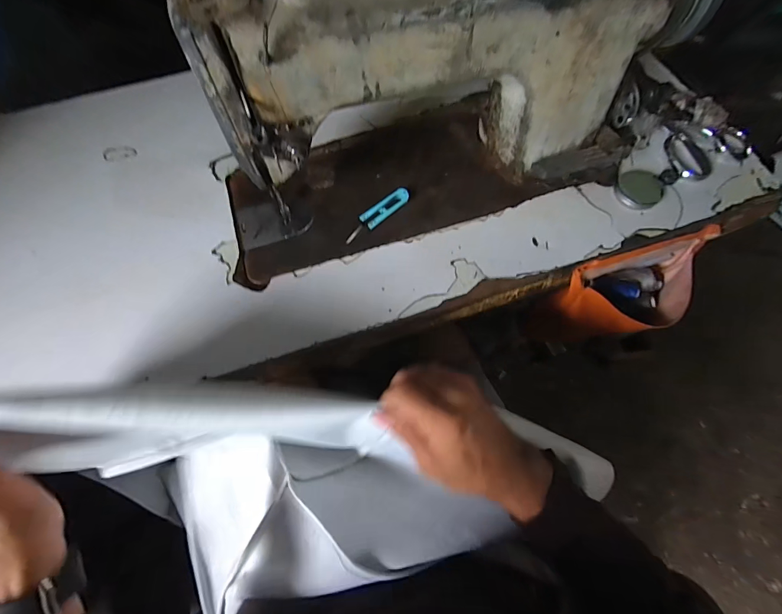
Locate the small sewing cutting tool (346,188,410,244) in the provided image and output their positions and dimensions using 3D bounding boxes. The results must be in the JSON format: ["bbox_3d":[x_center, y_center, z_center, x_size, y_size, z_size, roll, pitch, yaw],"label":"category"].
[{"bbox_3d":[-0.019,-0.118,0.467,0.102,0.006,0.027,-40,70,-16],"label":"small sewing cutting tool"}]

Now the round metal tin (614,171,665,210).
[{"bbox_3d":[0.315,-0.152,0.467,0.053,0.011,0.063,35,71,16],"label":"round metal tin"}]

